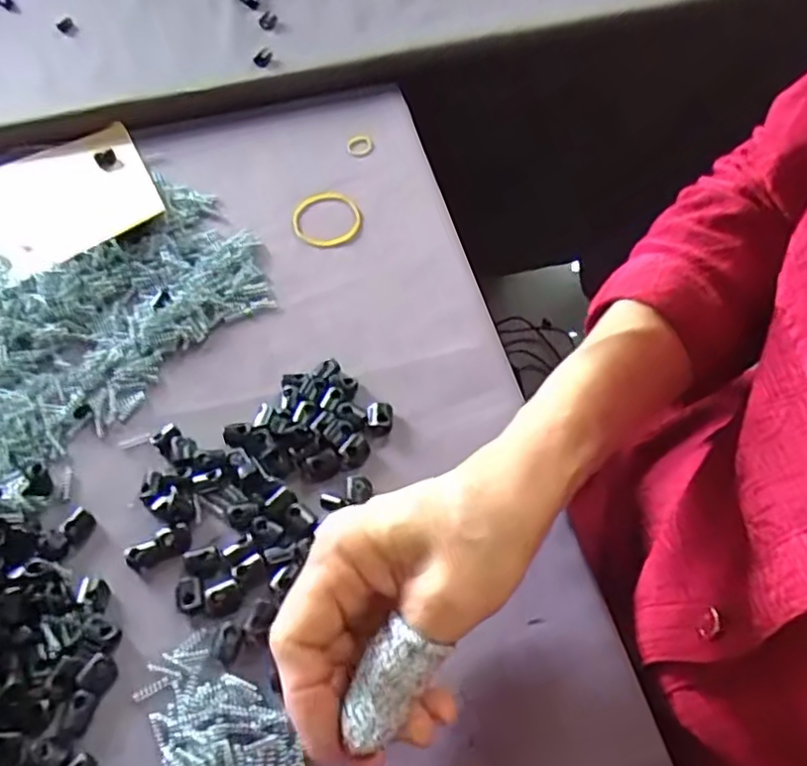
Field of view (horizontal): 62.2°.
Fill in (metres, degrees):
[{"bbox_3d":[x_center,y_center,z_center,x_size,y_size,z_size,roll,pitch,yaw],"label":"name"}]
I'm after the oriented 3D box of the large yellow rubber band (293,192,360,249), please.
[{"bbox_3d":[-0.051,-0.108,0.439,0.045,0.005,0.046,-2,55,3],"label":"large yellow rubber band"}]

